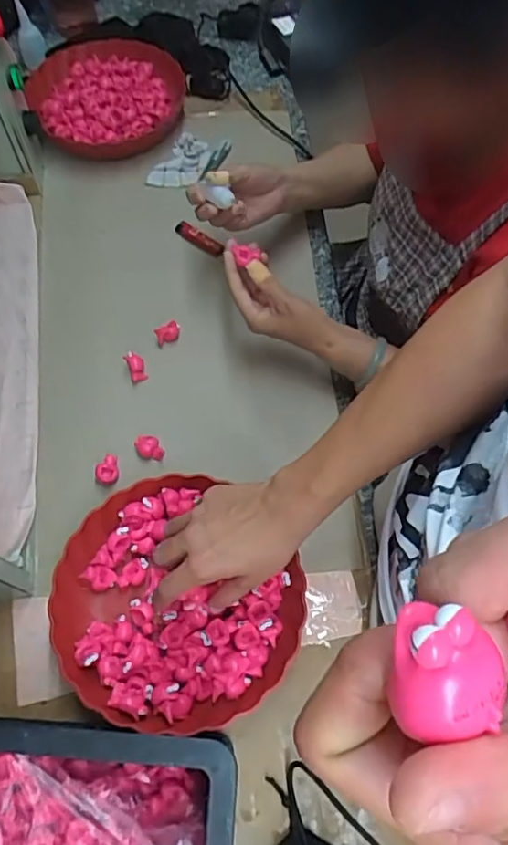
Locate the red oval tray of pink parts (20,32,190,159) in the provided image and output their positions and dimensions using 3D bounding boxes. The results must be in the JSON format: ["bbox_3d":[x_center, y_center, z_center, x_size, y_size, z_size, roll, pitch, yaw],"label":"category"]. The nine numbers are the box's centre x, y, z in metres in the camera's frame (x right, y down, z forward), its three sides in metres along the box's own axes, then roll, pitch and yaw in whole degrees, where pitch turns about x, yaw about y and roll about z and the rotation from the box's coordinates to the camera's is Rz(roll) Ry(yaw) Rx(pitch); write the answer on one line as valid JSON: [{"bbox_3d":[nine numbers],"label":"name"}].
[{"bbox_3d":[-0.226,-0.515,0.894,0.237,0.058,0.225,-23,67,-11],"label":"red oval tray of pink parts"}]

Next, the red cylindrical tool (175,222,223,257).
[{"bbox_3d":[-0.079,-0.261,0.805,0.078,0.016,0.017,33,69,14],"label":"red cylindrical tool"}]

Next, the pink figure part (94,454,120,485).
[{"bbox_3d":[-0.169,0.055,0.660,0.027,0.023,0.030,-8,65,-5],"label":"pink figure part"}]

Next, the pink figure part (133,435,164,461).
[{"bbox_3d":[-0.123,0.031,0.670,0.027,0.028,0.029,0,65,-1],"label":"pink figure part"}]

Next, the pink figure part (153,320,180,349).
[{"bbox_3d":[-0.110,-0.115,0.724,0.031,0.023,0.020,-22,67,-11],"label":"pink figure part"}]

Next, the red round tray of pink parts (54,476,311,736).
[{"bbox_3d":[-0.083,0.183,0.575,0.238,0.046,0.217,0,65,-1],"label":"red round tray of pink parts"}]

